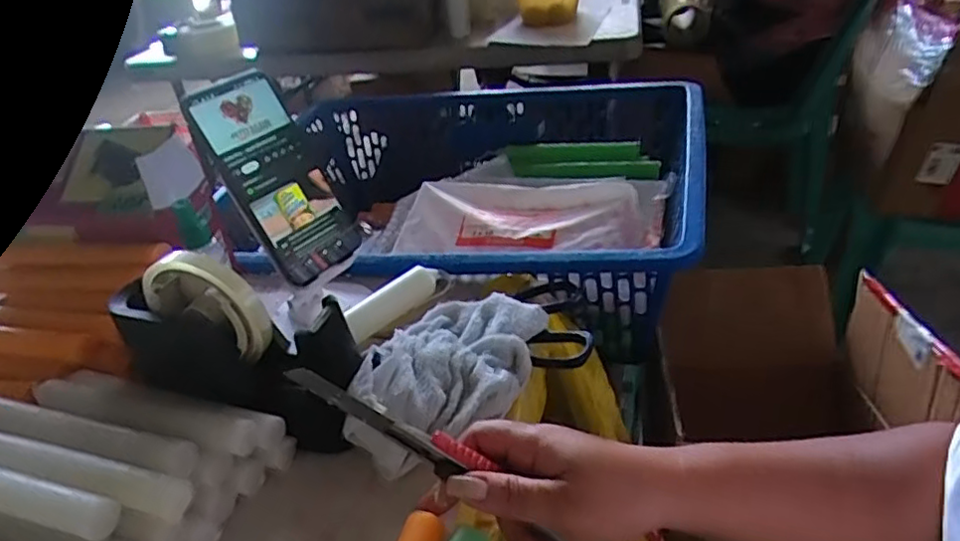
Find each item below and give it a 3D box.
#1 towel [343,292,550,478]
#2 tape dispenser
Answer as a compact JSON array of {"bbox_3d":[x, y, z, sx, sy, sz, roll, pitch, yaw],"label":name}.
[{"bbox_3d":[-0.021,0.074,0.455,0.101,0.057,0.175,11,37,24],"label":"towel"},{"bbox_3d":[-0.174,0.052,0.431,0.171,0.128,0.058,3,34,13],"label":"tape dispenser"}]

